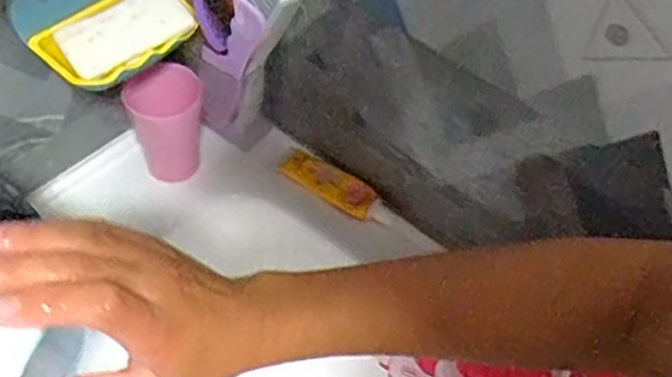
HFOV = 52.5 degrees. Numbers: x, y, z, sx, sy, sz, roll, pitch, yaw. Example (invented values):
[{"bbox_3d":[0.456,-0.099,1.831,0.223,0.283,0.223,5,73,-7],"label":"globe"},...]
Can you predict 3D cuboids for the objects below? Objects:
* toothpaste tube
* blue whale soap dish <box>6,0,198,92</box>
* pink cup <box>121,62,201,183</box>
[{"bbox_3d":[0.003,-0.003,0.680,0.119,0.025,0.032,26,55,15],"label":"toothpaste tube"},{"bbox_3d":[-0.176,-0.147,0.550,0.093,0.065,0.136,34,57,20],"label":"blue whale soap dish"},{"bbox_3d":[-0.161,-0.064,0.654,0.064,0.099,0.062,2,52,-3],"label":"pink cup"}]

